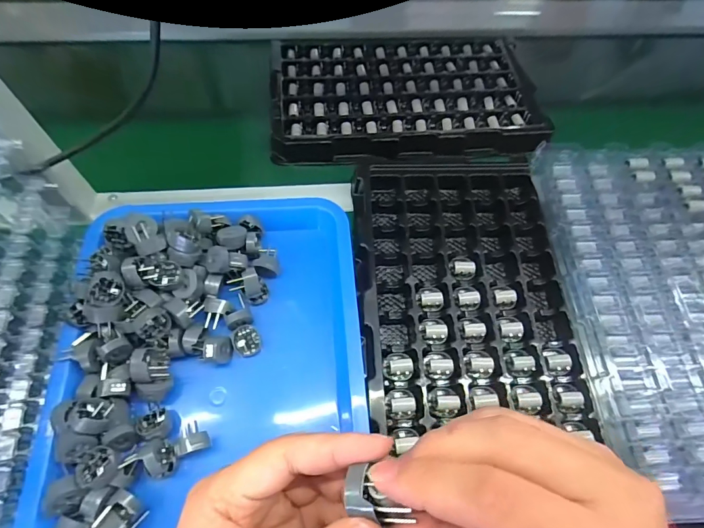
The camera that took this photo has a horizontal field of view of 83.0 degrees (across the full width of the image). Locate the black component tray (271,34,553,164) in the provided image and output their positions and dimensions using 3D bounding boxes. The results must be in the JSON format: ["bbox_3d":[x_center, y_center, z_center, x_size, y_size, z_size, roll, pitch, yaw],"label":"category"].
[{"bbox_3d":[0.072,-0.237,0.543,0.351,0.019,0.231,-1,62,-3],"label":"black component tray"}]

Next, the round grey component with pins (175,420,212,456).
[{"bbox_3d":[-0.132,0.144,0.332,0.024,0.022,0.026,-15,64,-10],"label":"round grey component with pins"}]

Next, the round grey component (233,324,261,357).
[{"bbox_3d":[-0.100,0.073,0.379,0.024,0.014,0.027,-23,65,-14],"label":"round grey component"}]

